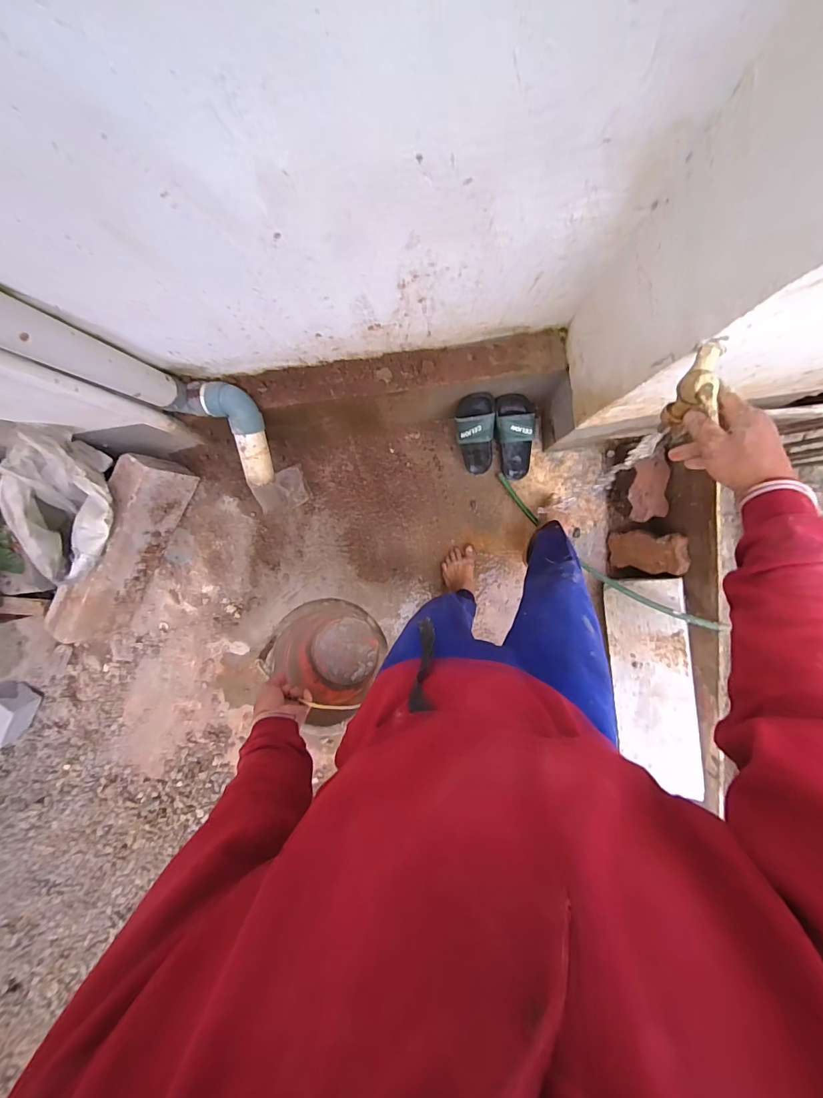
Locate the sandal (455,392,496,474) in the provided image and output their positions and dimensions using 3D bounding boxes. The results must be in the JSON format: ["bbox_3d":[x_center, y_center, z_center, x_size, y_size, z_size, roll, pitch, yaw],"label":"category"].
[{"bbox_3d":[0.187,-0.321,1.186,0.109,0.063,0.249,-7,138,6],"label":"sandal"}]

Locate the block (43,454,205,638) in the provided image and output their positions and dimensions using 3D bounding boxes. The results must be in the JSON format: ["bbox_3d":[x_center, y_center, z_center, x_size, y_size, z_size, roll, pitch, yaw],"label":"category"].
[{"bbox_3d":[-0.890,0.011,1.281,0.121,0.235,0.624,32,97,2],"label":"block"}]

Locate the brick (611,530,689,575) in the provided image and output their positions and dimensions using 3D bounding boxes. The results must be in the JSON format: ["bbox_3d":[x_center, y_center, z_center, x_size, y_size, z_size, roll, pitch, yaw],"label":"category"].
[{"bbox_3d":[0.700,0.008,1.227,0.052,0.216,0.119,0,97,-32],"label":"brick"}]

